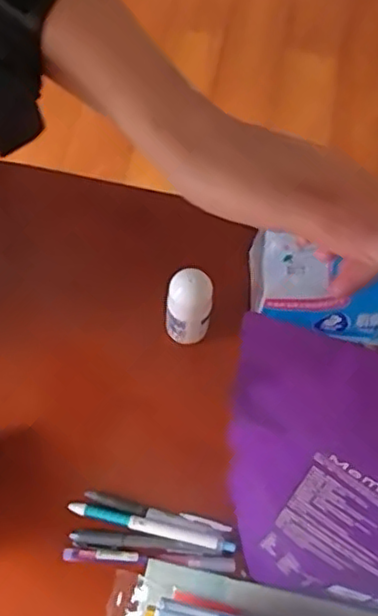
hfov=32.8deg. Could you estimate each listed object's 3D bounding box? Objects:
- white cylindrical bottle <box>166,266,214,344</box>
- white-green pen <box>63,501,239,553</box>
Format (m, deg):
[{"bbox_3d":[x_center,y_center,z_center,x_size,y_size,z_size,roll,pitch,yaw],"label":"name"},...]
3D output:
[{"bbox_3d":[0.000,0.000,0.572,0.035,0.083,0.038,23,68,8],"label":"white cylindrical bottle"},{"bbox_3d":[-0.032,0.182,0.535,0.139,0.014,0.011,14,67,4],"label":"white-green pen"}]

